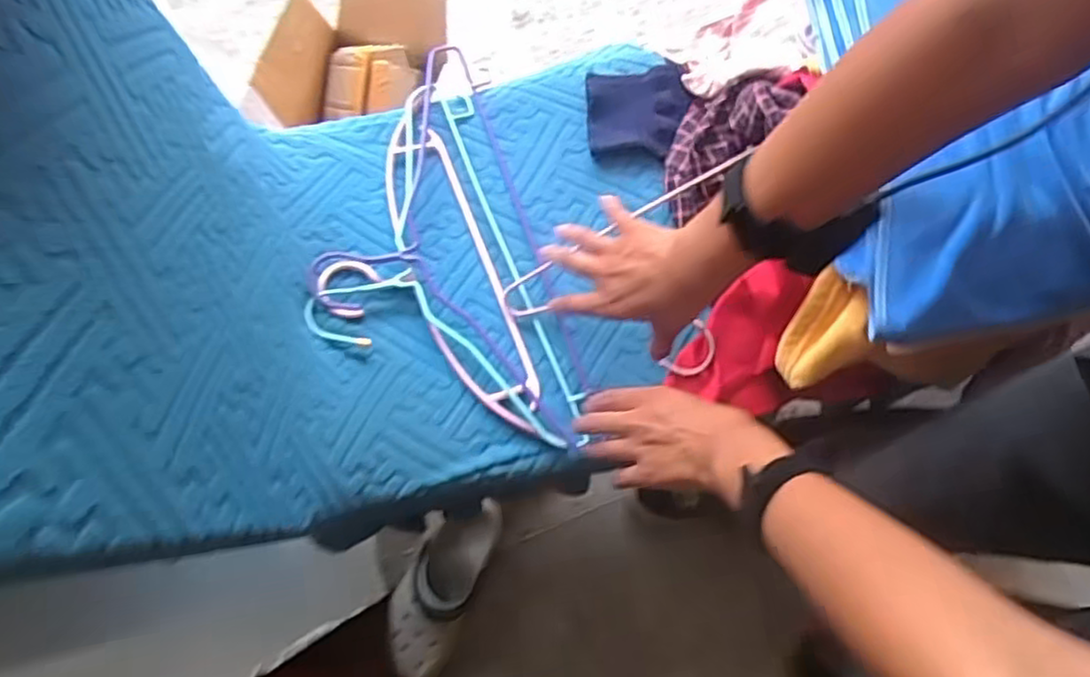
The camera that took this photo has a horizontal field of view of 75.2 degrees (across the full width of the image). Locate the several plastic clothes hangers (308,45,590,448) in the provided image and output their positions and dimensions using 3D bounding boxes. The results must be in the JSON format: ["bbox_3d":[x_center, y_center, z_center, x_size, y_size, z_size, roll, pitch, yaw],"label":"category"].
[{"bbox_3d":[-0.116,-0.082,0.674,0.221,0.023,0.419,-15,77,-21],"label":"several plastic clothes hangers"}]

